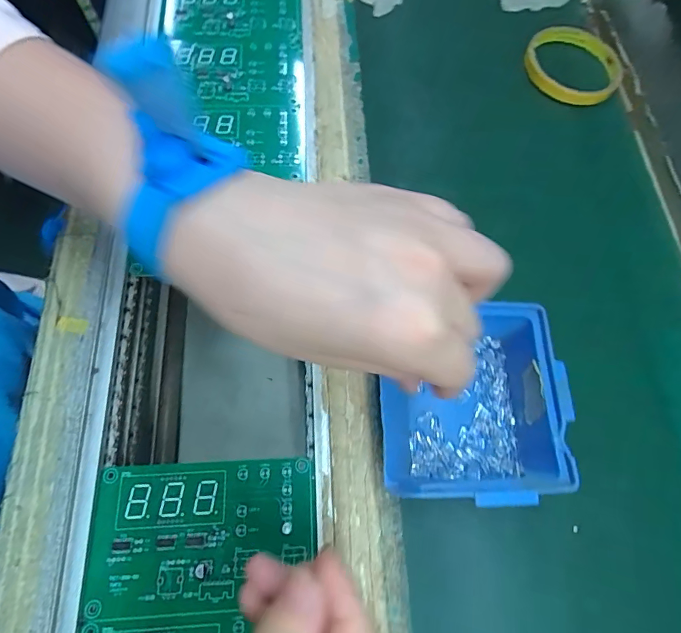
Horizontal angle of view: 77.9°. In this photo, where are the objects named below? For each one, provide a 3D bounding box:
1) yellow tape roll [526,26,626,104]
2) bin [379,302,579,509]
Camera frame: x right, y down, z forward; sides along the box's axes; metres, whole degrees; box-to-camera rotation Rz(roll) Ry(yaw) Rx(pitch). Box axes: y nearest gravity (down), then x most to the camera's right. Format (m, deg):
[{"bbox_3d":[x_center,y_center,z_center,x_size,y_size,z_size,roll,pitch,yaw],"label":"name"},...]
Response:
[{"bbox_3d":[0.211,-0.227,0.381,0.083,0.017,0.083,1,68,-2],"label":"yellow tape roll"},{"bbox_3d":[0.073,0.050,0.243,0.093,0.051,0.107,1,68,-3],"label":"bin"}]

